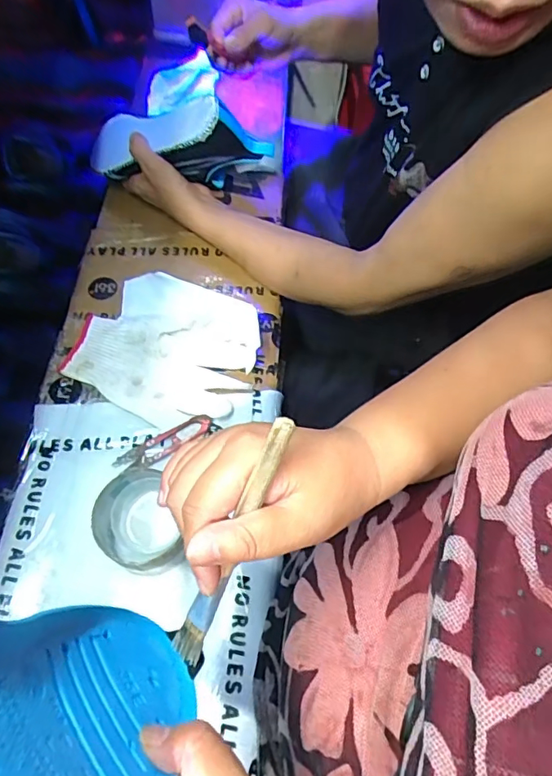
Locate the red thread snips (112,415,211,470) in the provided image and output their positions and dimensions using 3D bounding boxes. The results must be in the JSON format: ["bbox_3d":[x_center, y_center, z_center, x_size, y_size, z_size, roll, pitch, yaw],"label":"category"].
[{"bbox_3d":[-0.112,0.056,0.508,0.100,0.004,0.024,-29,69,-12],"label":"red thread snips"}]

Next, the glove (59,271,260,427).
[{"bbox_3d":[-0.119,-0.045,0.552,0.182,0.016,0.159,21,68,10],"label":"glove"}]

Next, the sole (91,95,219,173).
[{"bbox_3d":[-0.155,-0.304,0.609,0.208,0.025,0.073,5,63,32],"label":"sole"}]

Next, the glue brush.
[{"bbox_3d":[-0.023,0.083,0.262,0.015,0.013,0.157,27,112,12],"label":"glue brush"}]

